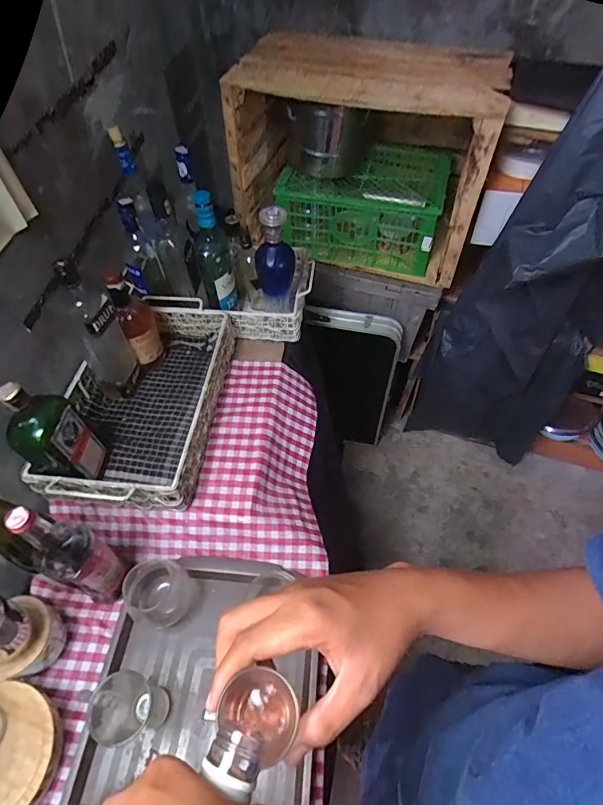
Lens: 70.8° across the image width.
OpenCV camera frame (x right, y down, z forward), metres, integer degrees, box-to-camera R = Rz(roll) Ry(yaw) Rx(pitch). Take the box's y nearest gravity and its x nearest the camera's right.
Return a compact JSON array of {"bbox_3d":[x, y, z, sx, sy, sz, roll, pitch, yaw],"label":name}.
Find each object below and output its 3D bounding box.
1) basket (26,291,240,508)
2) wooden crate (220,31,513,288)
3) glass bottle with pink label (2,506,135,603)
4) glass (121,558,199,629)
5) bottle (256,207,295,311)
[{"bbox_3d":[-0.286,-0.017,0.791,0.254,0.097,0.413,6,54,5],"label":"basket"},{"bbox_3d":[0.158,-0.605,1.064,0.585,0.432,0.348,21,57,16],"label":"wooden crate"},{"bbox_3d":[-0.308,0.198,0.569,0.079,0.271,0.069,27,59,19],"label":"glass bottle with pink label"},{"bbox_3d":[-0.214,0.283,0.639,0.087,0.083,0.090,0,54,1],"label":"glass"},{"bbox_3d":[-0.054,-0.273,0.863,0.075,0.266,0.083,-6,54,-4],"label":"bottle"}]

